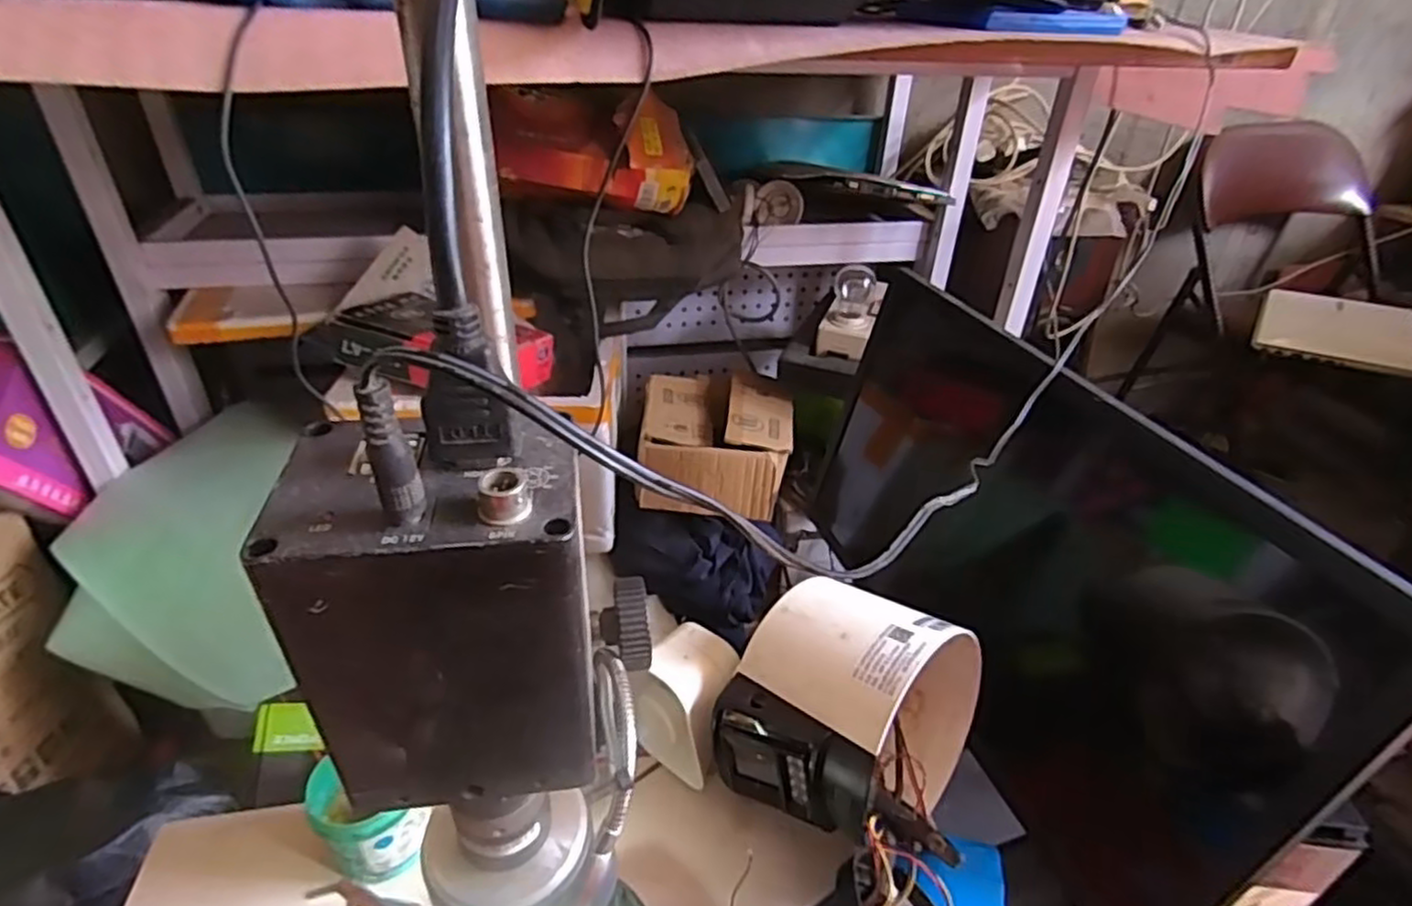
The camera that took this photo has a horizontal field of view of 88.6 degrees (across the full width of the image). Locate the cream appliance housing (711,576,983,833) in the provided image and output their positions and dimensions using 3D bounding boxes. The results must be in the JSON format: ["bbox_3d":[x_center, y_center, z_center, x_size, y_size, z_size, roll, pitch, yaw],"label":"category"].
[{"bbox_3d":[0.096,0.153,0.461,0.126,0.120,0.154,25,38,31],"label":"cream appliance housing"}]

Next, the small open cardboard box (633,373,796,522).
[{"bbox_3d":[0.014,-0.019,1.050,0.214,0.096,0.248,5,32,3],"label":"small open cardboard box"}]

